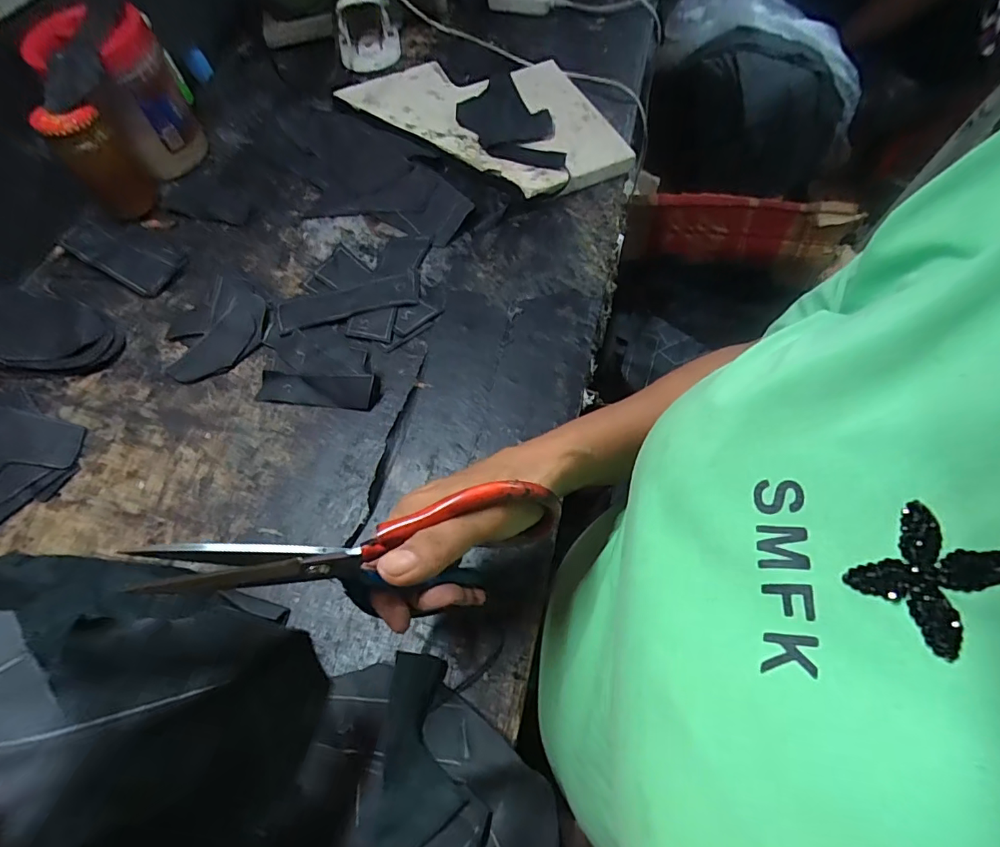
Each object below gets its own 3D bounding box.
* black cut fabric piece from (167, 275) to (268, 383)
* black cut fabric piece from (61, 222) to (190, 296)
[{"bbox_3d":[-0.277,-0.097,0.482,0.093,0.012,0.106,-20,63,-7],"label":"black cut fabric piece"},{"bbox_3d":[-0.412,-0.182,0.532,0.152,0.017,0.055,23,66,15],"label":"black cut fabric piece"}]

